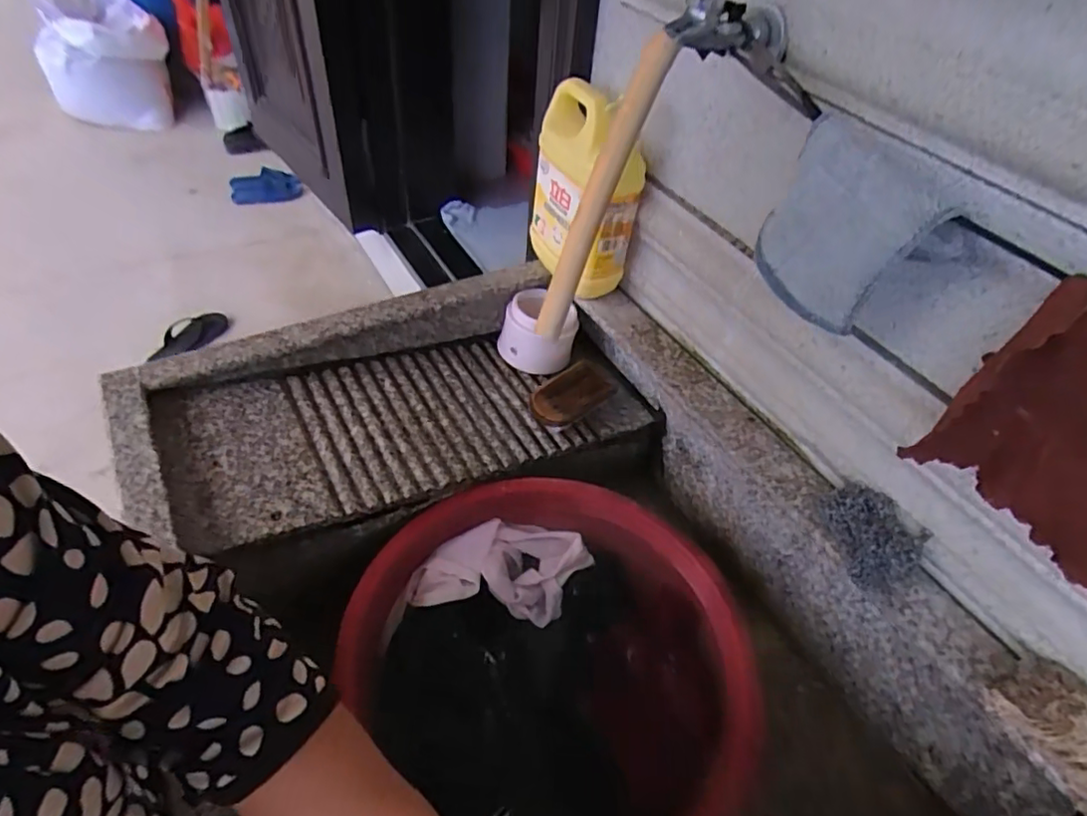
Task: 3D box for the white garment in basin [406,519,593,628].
[{"bbox_3d":[-0.044,0.168,0.660,0.174,0.030,0.105,7,46,1],"label":"white garment in basin"}]

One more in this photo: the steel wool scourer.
[{"bbox_3d":[0.295,0.112,0.556,0.065,0.038,0.096,-1,47,-6],"label":"steel wool scourer"}]

